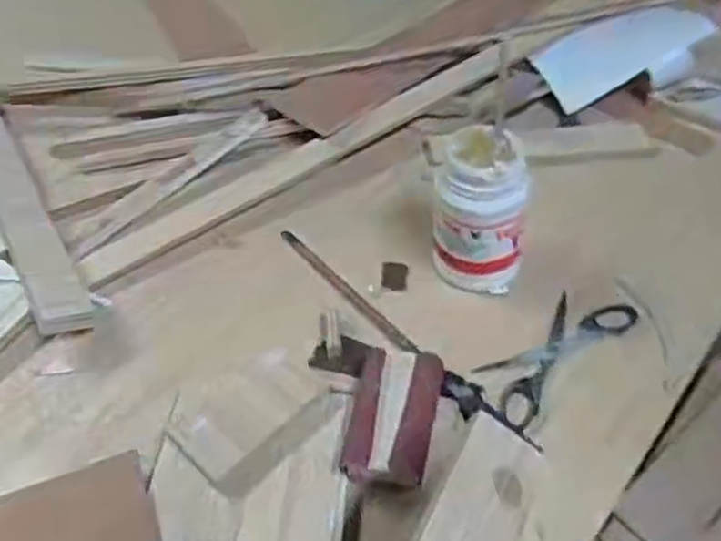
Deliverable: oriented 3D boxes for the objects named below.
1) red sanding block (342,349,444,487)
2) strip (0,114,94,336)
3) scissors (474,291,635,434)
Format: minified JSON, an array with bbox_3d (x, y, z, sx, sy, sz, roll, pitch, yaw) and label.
[{"bbox_3d":[0.025,0.107,0.521,0.062,0.017,0.105,10,51,10],"label":"red sanding block"},{"bbox_3d":[-0.328,-0.069,0.667,0.044,0.011,0.337,-26,54,-18],"label":"strip"},{"bbox_3d":[0.161,0.064,0.583,0.162,0.011,0.061,-34,57,-27],"label":"scissors"}]

